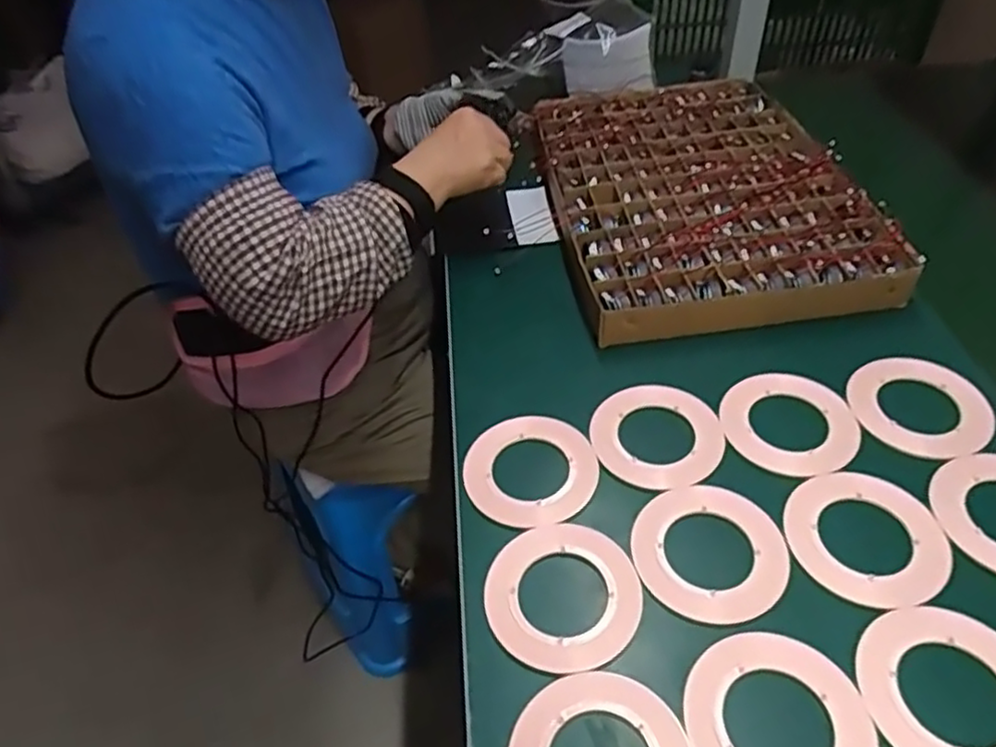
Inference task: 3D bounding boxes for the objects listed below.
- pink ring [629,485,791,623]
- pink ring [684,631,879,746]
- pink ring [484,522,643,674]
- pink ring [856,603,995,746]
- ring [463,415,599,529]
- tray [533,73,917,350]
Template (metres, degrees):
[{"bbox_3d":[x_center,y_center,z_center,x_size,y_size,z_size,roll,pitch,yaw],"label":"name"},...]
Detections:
[{"bbox_3d":[0.144,0.120,0.466,0.100,0.005,0.101,-3,45,3],"label":"pink ring"},{"bbox_3d":[0.159,0.199,0.386,0.099,0.004,0.099,-18,47,-12],"label":"pink ring"},{"bbox_3d":[0.043,0.146,0.452,0.100,0.004,0.101,-3,45,3],"label":"pink ring"},{"bbox_3d":[0.263,0.183,0.389,0.101,0.004,0.100,-3,45,3],"label":"pink ring"},{"bbox_3d":[0.026,0.072,0.521,0.098,0.006,0.098,-3,45,3],"label":"ring"},{"bbox_3d":[0.210,-0.202,0.741,0.297,0.047,0.416,-7,45,0],"label":"tray"}]

